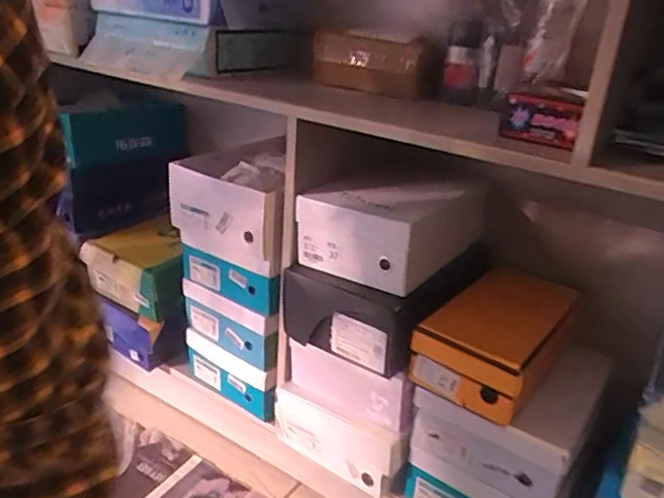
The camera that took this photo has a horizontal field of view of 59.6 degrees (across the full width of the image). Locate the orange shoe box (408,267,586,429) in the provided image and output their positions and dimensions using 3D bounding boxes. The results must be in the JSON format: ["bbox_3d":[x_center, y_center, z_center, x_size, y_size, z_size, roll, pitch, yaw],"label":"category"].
[{"bbox_3d":[0.272,0.138,0.922,0.172,0.114,0.280,21,29,33],"label":"orange shoe box"}]

